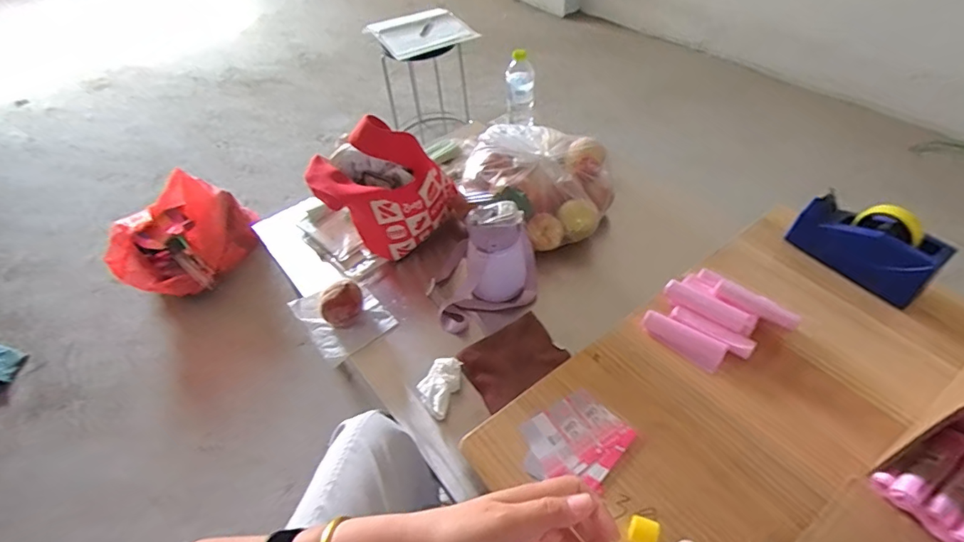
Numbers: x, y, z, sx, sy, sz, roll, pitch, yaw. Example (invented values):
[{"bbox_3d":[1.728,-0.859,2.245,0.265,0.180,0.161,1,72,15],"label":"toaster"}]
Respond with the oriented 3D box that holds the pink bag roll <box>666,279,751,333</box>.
[{"bbox_3d":[0.339,0.051,0.746,0.121,0.023,0.024,28,55,27],"label":"pink bag roll"}]

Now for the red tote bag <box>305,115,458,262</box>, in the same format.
[{"bbox_3d":[-0.180,-0.141,0.949,0.267,0.244,0.129,-12,47,-6],"label":"red tote bag"}]

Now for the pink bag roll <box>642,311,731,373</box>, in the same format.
[{"bbox_3d":[0.299,0.103,0.736,0.119,0.032,0.037,31,55,29],"label":"pink bag roll"}]

